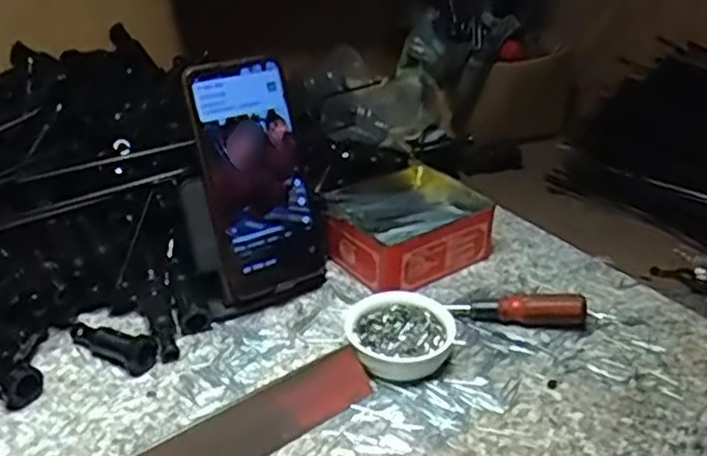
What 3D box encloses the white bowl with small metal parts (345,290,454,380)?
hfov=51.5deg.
[{"bbox_3d":[0.030,0.075,0.495,0.071,0.026,0.067,0,31,0],"label":"white bowl with small metal parts"}]

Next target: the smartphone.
[{"bbox_3d":[-0.070,-0.037,0.535,0.090,0.168,0.010,-15,10,-30],"label":"smartphone"}]

